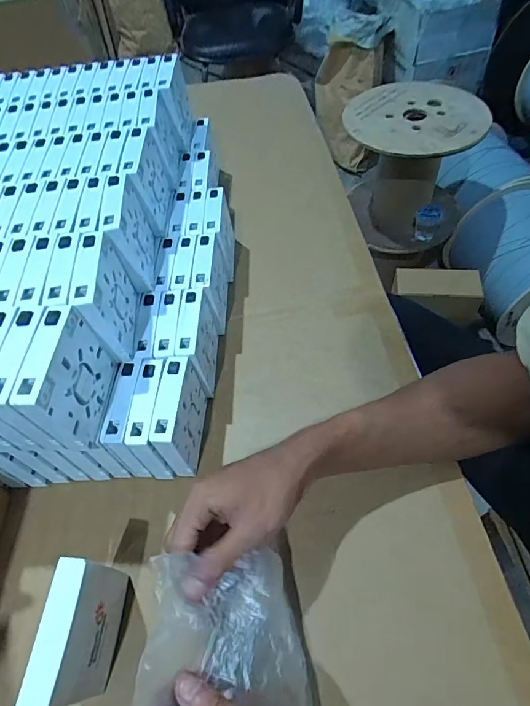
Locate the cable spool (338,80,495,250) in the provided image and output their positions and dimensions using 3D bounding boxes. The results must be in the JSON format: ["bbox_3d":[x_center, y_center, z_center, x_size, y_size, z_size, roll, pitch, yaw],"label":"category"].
[{"bbox_3d":[0.382,-0.497,1.184,0.338,0.324,0.339,14,59,14],"label":"cable spool"}]

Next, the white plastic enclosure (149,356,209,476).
[{"bbox_3d":[-0.079,0.064,0.411,0.024,0.087,0.087,0,56,5],"label":"white plastic enclosure"}]

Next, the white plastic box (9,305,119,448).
[{"bbox_3d":[-0.155,0.023,0.340,0.024,0.088,0.090,0,56,5],"label":"white plastic box"}]

